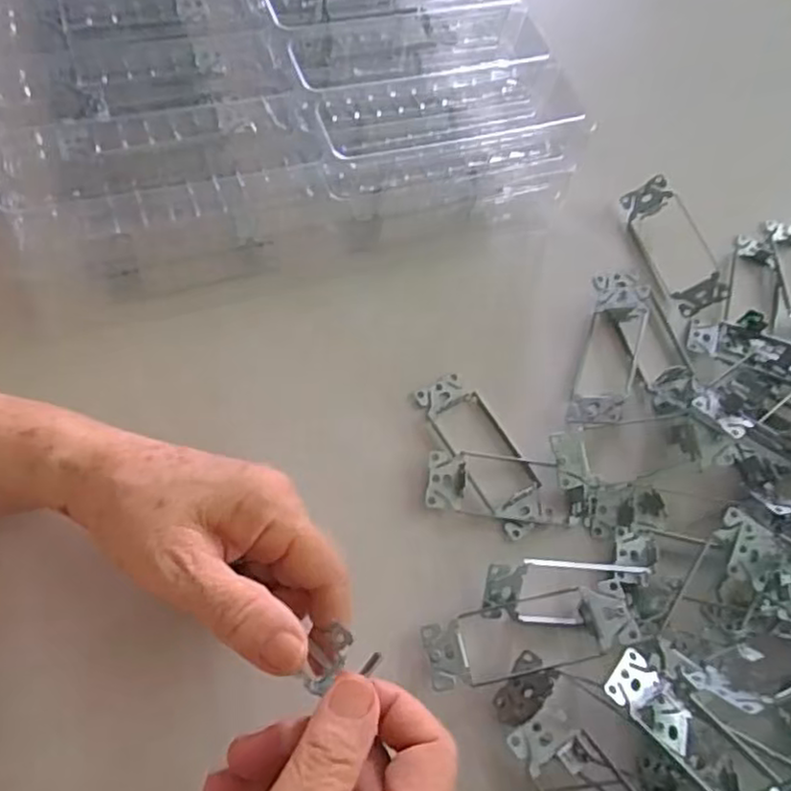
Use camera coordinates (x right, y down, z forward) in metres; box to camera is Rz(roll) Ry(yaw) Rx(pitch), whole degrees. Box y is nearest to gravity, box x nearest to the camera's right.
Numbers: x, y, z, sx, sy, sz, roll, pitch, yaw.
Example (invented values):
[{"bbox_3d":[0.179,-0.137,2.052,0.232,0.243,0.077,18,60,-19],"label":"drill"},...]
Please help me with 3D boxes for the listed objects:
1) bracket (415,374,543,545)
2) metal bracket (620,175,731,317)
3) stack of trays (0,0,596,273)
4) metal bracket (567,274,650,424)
[{"bbox_3d":[0.053,0.032,0.403,0.039,0.006,0.103,-25,71,-17],"label":"bracket"},{"bbox_3d":[0.202,-0.108,0.481,0.047,0.027,0.102,-14,68,-13],"label":"metal bracket"},{"bbox_3d":[-0.108,-0.281,0.477,0.343,0.095,0.420,-16,69,-14],"label":"stack of trays"},{"bbox_3d":[0.140,-0.035,0.438,0.033,0.025,0.123,18,65,1],"label":"metal bracket"}]

